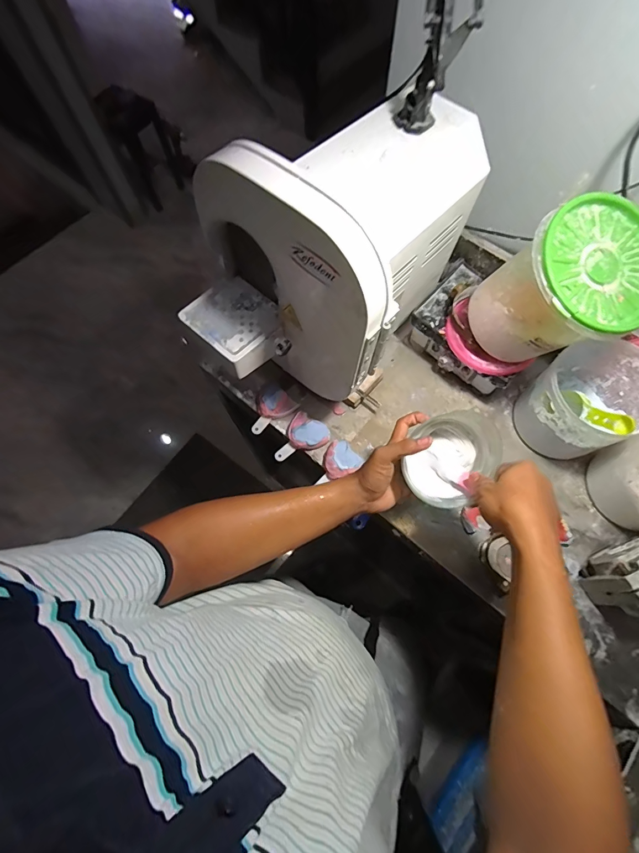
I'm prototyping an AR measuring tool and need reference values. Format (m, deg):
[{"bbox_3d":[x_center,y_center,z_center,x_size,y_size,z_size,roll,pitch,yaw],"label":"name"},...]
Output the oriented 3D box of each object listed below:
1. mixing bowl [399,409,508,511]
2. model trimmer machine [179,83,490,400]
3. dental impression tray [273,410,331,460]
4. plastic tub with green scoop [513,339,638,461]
[{"bbox_3d":[0.176,0.046,0.523,0.106,0.075,0.127,35,74,12],"label":"mixing bowl"},{"bbox_3d":[0.017,-0.257,0.574,0.289,0.301,0.420,33,74,12],"label":"model trimmer machine"},{"bbox_3d":[-0.036,0.025,0.684,0.076,0.029,0.097,39,75,13],"label":"dental impression tray"},{"bbox_3d":[0.437,-0.037,0.630,0.146,0.152,0.160,0,70,1],"label":"plastic tub with green scoop"}]

